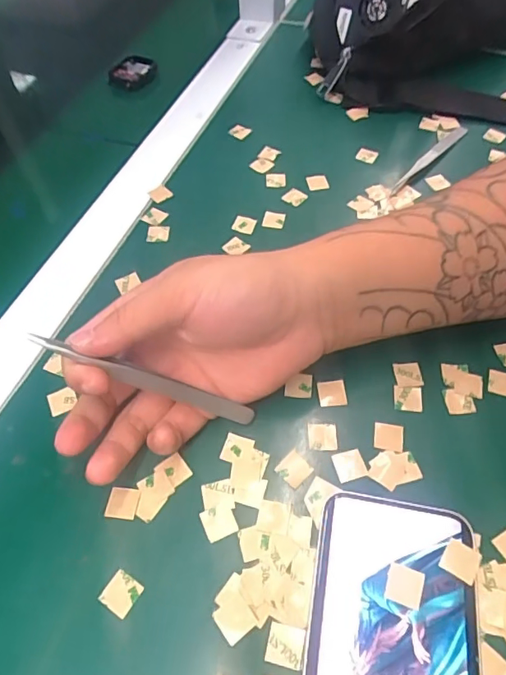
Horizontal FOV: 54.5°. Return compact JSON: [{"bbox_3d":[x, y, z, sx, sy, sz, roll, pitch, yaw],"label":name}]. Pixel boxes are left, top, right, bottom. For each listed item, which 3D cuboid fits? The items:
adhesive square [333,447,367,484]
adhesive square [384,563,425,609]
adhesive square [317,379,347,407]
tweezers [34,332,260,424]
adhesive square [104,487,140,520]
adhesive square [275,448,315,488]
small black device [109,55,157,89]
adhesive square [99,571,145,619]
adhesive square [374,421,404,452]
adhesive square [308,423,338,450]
[{"bbox_3d":[0.050,0.065,0.255,0.015,0.004,0.015,-16,56,-10],"label":"adhesive square"},{"bbox_3d":[0.067,0.109,0.216,0.015,0.004,0.015,16,57,12],"label":"adhesive square"},{"bbox_3d":[0.045,0.031,0.280,0.015,0.004,0.015,-3,55,-1],"label":"adhesive square"},{"bbox_3d":[-0.050,0.022,0.243,0.117,0.006,0.007,24,51,-25],"label":"tweezers"},{"bbox_3d":[-0.065,0.082,0.246,0.015,0.004,0.015,6,55,6],"label":"adhesive square"},{"bbox_3d":[0.022,0.068,0.256,0.015,0.004,0.015,-39,63,-23],"label":"adhesive square"},{"bbox_3d":[-0.122,-0.261,0.484,0.041,0.011,0.047,24,59,17],"label":"small black device"},{"bbox_3d":[-0.060,0.117,0.225,0.015,0.004,0.015,29,57,14],"label":"adhesive square"},{"bbox_3d":[0.073,0.054,0.266,0.015,0.004,0.016,8,55,7],"label":"adhesive square"},{"bbox_3d":[0.038,0.053,0.266,0.015,0.004,0.015,0,55,-3],"label":"adhesive square"}]

